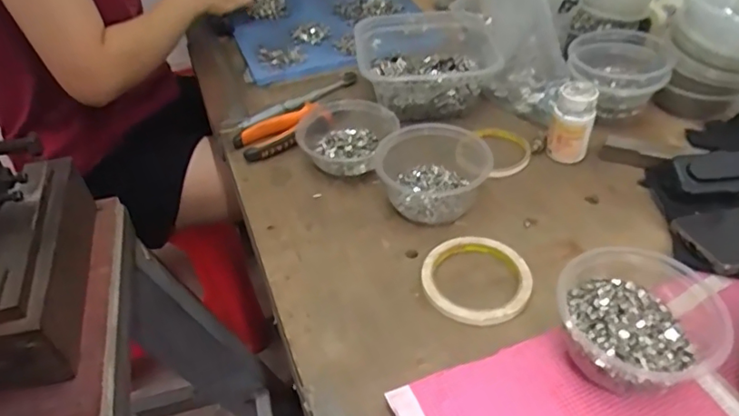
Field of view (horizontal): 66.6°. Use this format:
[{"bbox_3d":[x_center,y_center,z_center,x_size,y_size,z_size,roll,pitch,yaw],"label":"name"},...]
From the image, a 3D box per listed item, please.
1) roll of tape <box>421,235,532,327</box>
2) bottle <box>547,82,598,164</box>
[{"bbox_3d":[0.098,0.062,0.512,0.095,0.012,0.096,-2,42,2],"label":"roll of tape"},{"bbox_3d":[0.224,-0.093,0.624,0.043,0.083,0.042,12,45,17],"label":"bottle"}]

